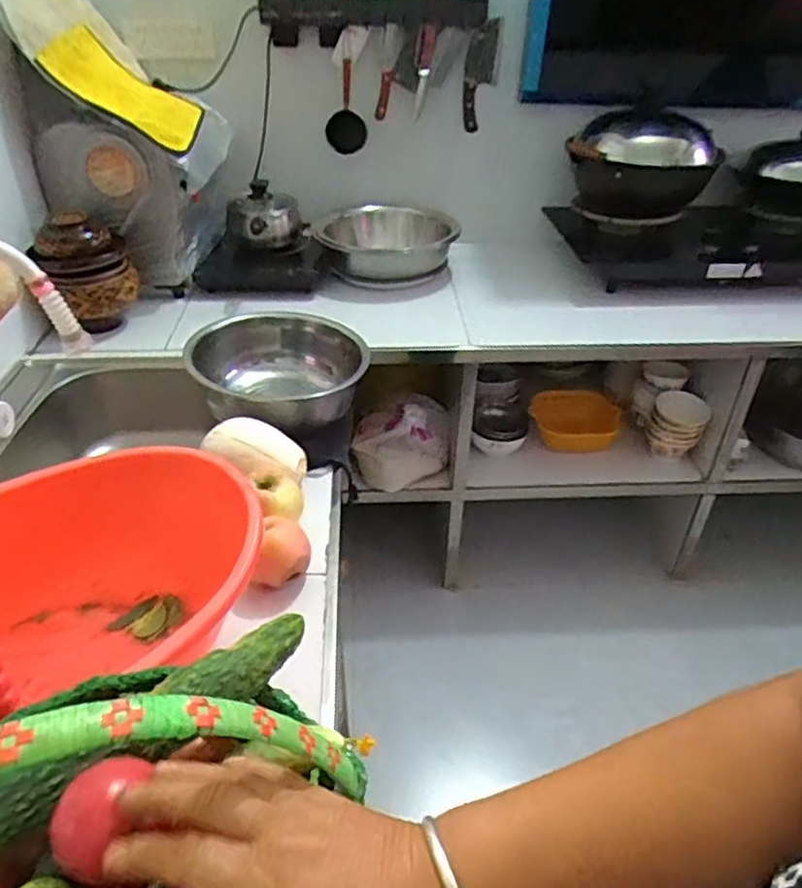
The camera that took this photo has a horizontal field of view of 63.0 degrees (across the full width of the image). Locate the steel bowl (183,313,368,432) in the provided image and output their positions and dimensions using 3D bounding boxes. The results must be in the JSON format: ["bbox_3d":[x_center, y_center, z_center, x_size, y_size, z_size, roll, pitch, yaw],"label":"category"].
[{"bbox_3d":[-0.195,-0.108,1.103,0.282,0.147,0.269,1,36,-1],"label":"steel bowl"}]

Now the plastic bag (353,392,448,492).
[{"bbox_3d":[0.002,0.003,1.597,0.228,0.239,0.104,0,36,-2],"label":"plastic bag"}]

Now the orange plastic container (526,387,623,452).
[{"bbox_3d":[0.445,-0.063,1.683,0.228,0.097,0.153,12,37,14],"label":"orange plastic container"}]

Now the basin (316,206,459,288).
[{"bbox_3d":[-0.030,-0.503,1.673,0.331,0.120,0.341,1,36,-1],"label":"basin"}]

